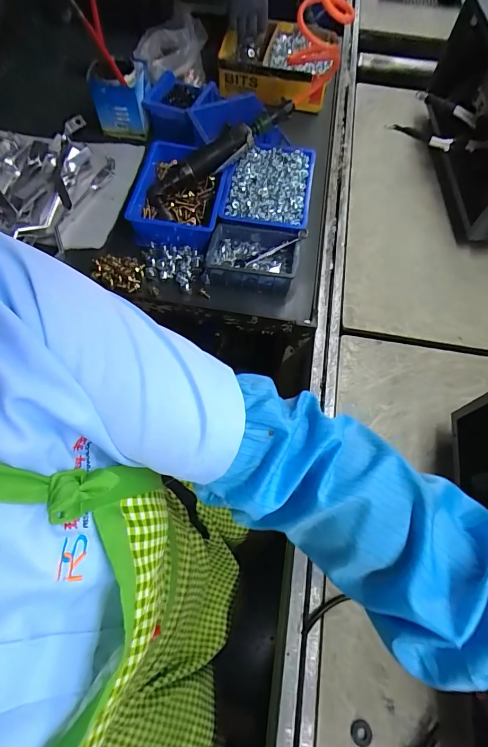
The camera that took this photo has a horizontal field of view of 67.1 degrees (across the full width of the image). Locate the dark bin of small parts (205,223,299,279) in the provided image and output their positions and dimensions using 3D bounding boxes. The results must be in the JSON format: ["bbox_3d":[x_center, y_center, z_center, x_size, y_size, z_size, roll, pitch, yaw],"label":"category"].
[{"bbox_3d":[0.016,-0.192,0.614,0.147,0.053,0.097,11,66,3],"label":"dark bin of small parts"}]

